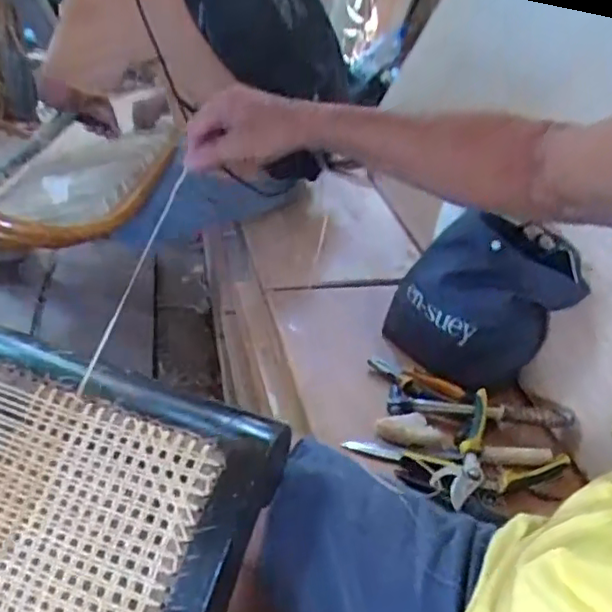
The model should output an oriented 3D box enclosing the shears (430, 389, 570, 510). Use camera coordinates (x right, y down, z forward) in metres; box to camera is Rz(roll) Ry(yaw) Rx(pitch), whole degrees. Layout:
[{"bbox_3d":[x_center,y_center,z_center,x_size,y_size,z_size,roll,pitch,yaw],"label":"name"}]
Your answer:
[{"bbox_3d":[0.232,0.192,0.750,0.130,0.051,0.162,26,38,27],"label":"shears"}]

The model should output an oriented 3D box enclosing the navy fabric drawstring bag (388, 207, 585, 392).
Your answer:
[{"bbox_3d":[0.260,-0.014,0.915,0.196,0.195,0.176,-10,37,-24],"label":"navy fabric drawstring bag"}]

